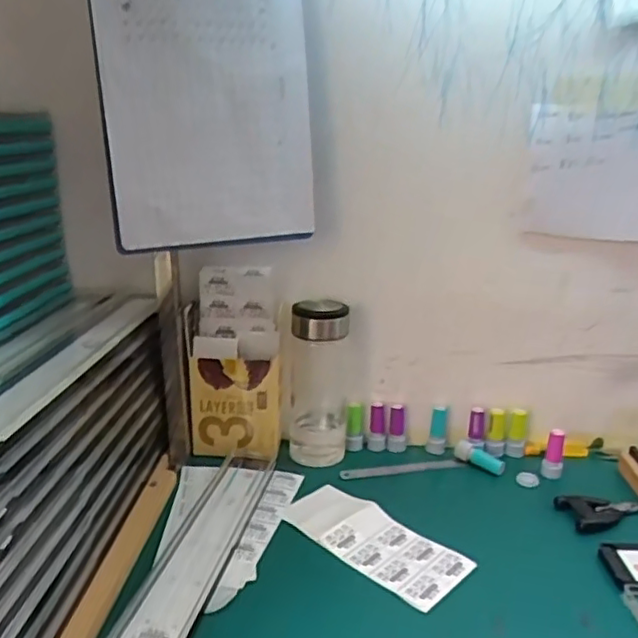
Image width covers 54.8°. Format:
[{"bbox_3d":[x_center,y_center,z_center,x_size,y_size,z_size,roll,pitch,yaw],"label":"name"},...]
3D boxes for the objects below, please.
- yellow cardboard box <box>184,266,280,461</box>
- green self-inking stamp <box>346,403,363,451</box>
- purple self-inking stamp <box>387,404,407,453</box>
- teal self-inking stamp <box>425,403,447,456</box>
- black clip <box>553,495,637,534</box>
[{"bbox_3d":[-0.102,0.059,0.752,0.111,0.229,0.064,0,17,-1],"label":"yellow cardboard box"},{"bbox_3d":[0.046,0.137,0.788,0.021,0.059,0.017,2,17,4],"label":"green self-inking stamp"},{"bbox_3d":[0.101,0.140,0.789,0.023,0.057,0.017,3,17,8],"label":"purple self-inking stamp"},{"bbox_3d":[0.151,0.141,0.786,0.023,0.059,0.022,4,17,13],"label":"teal self-inking stamp"},{"bbox_3d":[0.307,0.204,0.666,0.089,0.016,0.057,-5,17,-17],"label":"black clip"}]

